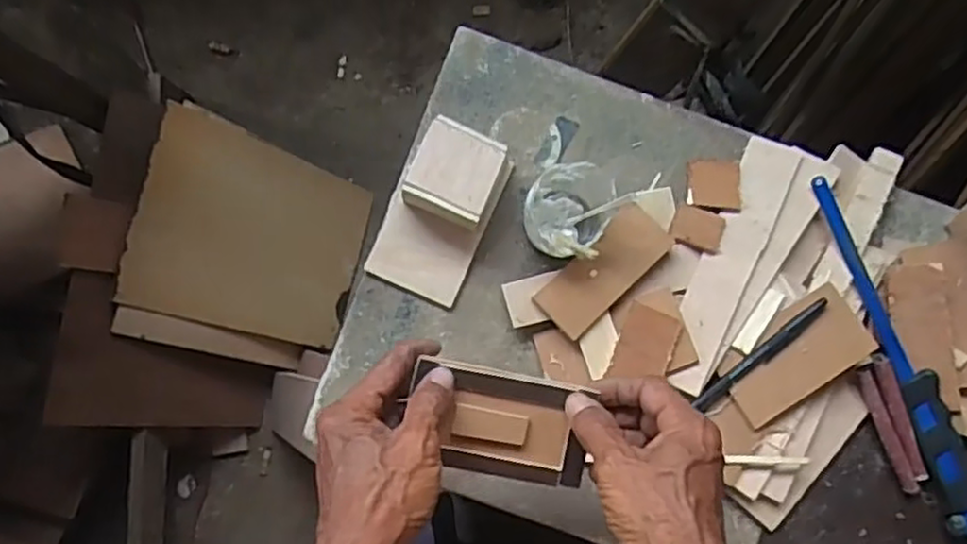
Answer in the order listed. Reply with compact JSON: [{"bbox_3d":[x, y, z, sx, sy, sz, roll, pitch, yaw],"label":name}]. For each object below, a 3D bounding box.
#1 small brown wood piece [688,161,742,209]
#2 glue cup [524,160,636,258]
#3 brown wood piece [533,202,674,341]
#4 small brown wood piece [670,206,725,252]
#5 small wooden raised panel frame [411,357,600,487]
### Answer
[{"bbox_3d":[0.185,-0.071,0.574,0.040,0.011,0.040,3,83,-4],"label":"small brown wood piece"},{"bbox_3d":[0.070,-0.045,0.549,0.073,0.051,0.069,1,83,-4],"label":"glue cup"},{"bbox_3d":[0.093,-0.002,0.546,0.111,0.006,0.046,-43,81,-9],"label":"brown wood piece"},{"bbox_3d":[0.169,-0.034,0.566,0.038,0.005,0.030,18,75,16],"label":"small brown wood piece"},{"bbox_3d":[0.011,0.093,0.440,0.105,0.018,0.064,12,83,-3],"label":"small wooden raised panel frame"}]

